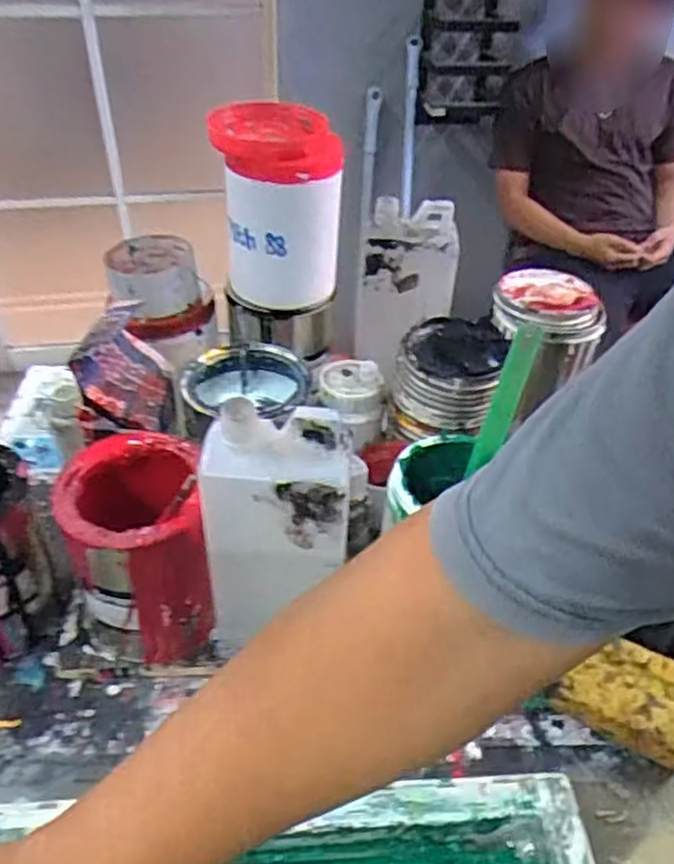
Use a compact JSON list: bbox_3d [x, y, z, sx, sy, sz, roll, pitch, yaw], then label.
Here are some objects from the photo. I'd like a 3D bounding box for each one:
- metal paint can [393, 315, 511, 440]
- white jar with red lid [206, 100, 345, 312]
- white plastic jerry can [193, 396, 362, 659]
[{"bbox_3d":[0.104,-0.053,0.676,0.093,0.083,0.093,1,40,-1],"label":"metal paint can"},{"bbox_3d":[-0.055,-0.202,0.651,0.099,0.159,0.092,1,40,-1],"label":"white jar with red lid"},{"bbox_3d":[-0.037,0.073,0.487,0.102,0.192,0.063,4,40,1],"label":"white plastic jerry can"}]

